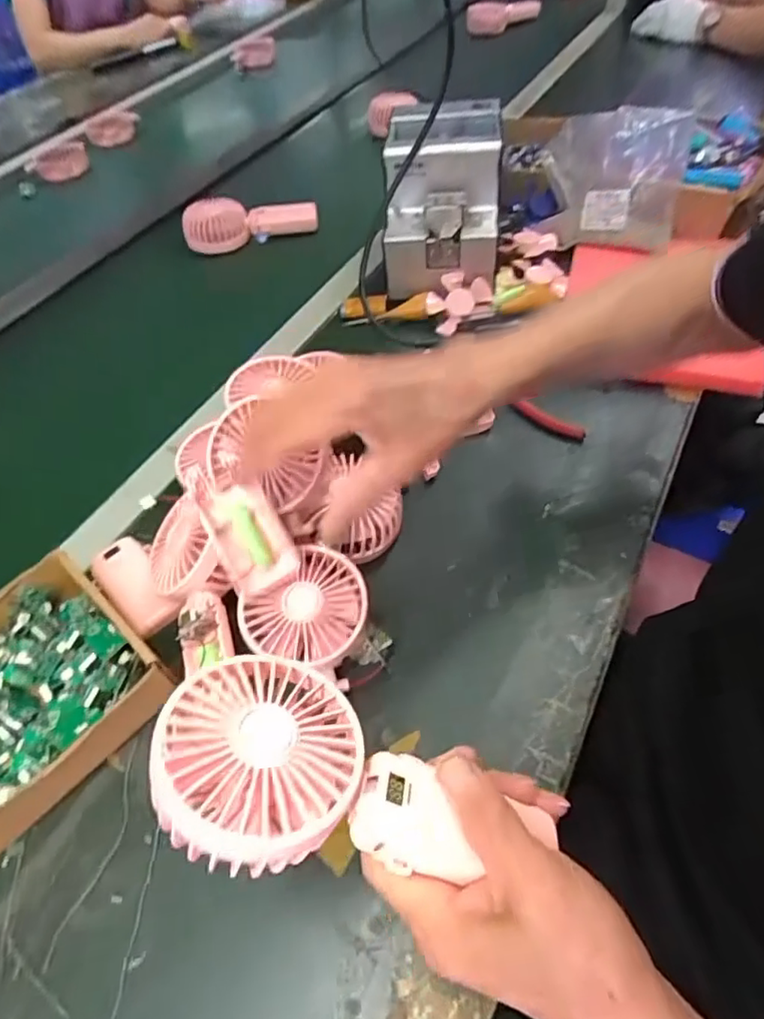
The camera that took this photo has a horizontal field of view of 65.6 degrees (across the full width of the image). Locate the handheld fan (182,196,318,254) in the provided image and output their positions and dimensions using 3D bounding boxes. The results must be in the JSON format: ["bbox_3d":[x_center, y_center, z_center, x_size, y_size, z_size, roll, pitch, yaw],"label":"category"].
[{"bbox_3d":[-0.184,-0.406,0.827,0.180,0.065,0.052,-15,52,-5],"label":"handheld fan"}]

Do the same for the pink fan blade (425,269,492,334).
[{"bbox_3d":[0.083,-0.235,0.655,0.073,0.016,0.051,-40,99,0],"label":"pink fan blade"}]

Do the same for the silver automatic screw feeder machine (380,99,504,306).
[{"bbox_3d":[0.069,-0.354,0.674,0.125,0.133,0.178,2,52,8],"label":"silver automatic screw feeder machine"}]

